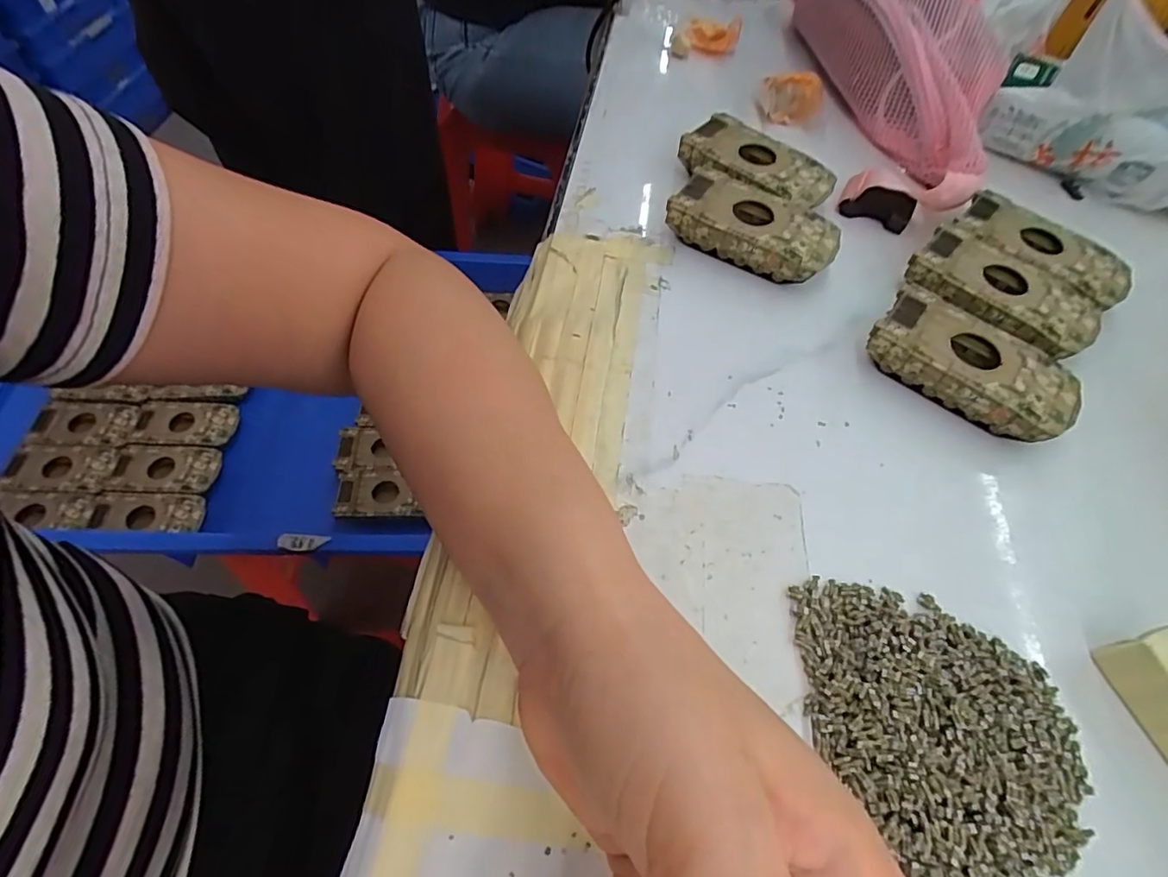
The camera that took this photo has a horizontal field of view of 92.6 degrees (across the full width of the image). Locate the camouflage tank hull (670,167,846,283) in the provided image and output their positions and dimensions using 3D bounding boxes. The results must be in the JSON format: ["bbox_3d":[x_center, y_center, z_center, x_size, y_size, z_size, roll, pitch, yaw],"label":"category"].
[{"bbox_3d":[0.102,-0.126,0.336,0.094,0.027,0.049,28,60,14],"label":"camouflage tank hull"}]

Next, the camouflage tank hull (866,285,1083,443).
[{"bbox_3d":[0.199,-0.036,0.289,0.095,0.029,0.049,35,62,18],"label":"camouflage tank hull"}]

